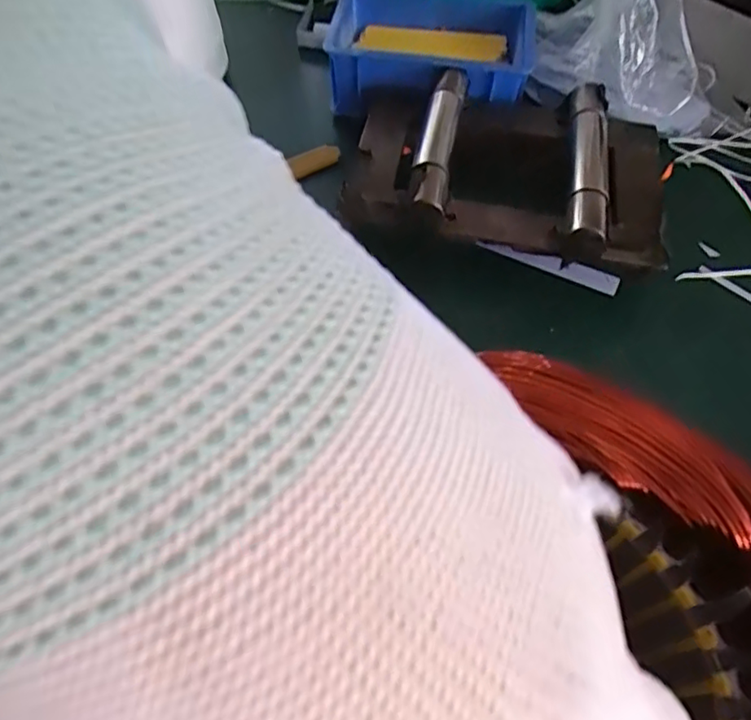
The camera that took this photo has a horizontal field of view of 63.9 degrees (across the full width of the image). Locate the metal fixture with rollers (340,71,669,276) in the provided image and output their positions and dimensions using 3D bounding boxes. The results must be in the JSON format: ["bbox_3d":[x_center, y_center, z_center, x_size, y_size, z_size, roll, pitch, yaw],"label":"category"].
[{"bbox_3d":[0.085,-0.124,0.387,0.197,0.040,0.140,9,58,5],"label":"metal fixture with rollers"}]

